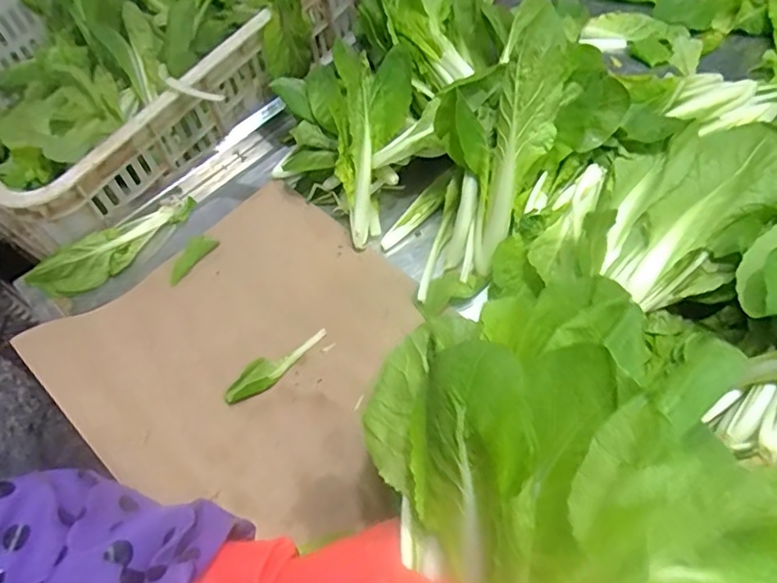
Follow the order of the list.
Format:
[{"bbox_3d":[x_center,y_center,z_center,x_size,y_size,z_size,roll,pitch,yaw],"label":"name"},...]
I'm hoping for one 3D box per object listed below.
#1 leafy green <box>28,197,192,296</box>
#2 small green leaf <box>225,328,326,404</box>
[{"bbox_3d":[-0.262,-0.047,0.564,0.162,0.030,0.032,-36,60,-15],"label":"leafy green"},{"bbox_3d":[-0.095,0.062,0.494,0.097,0.006,0.026,-36,60,-15],"label":"small green leaf"}]

